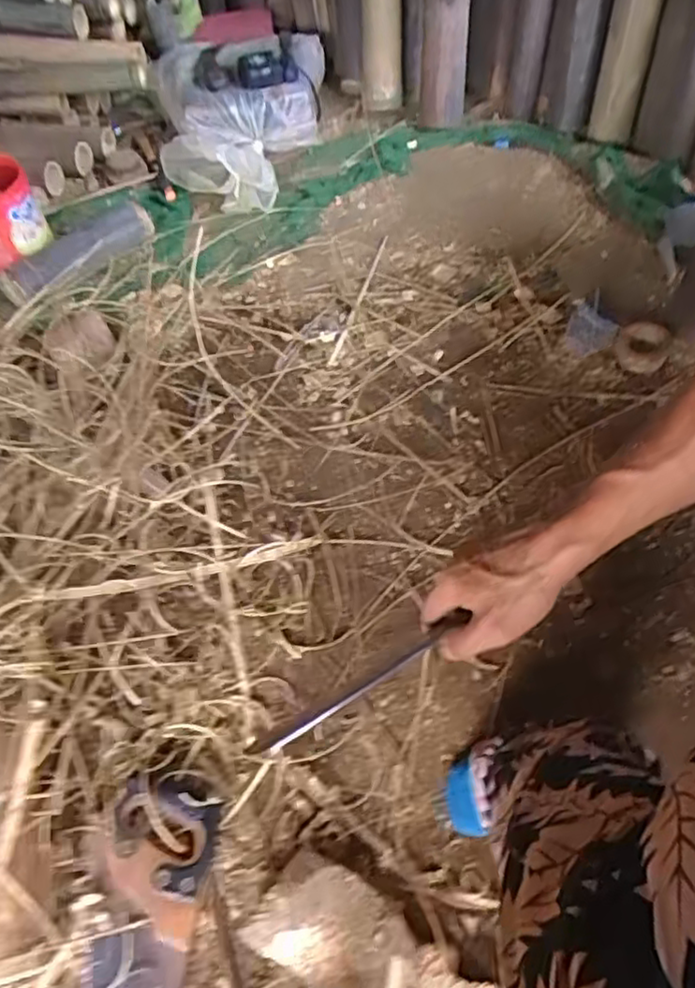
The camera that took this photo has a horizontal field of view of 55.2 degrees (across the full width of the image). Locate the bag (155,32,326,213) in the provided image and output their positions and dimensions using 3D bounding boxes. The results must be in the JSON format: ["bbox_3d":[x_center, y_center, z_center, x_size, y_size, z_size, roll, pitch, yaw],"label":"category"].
[{"bbox_3d":[-0.222,-0.757,1.314,0.314,0.154,0.456,0,60,3],"label":"bag"}]

